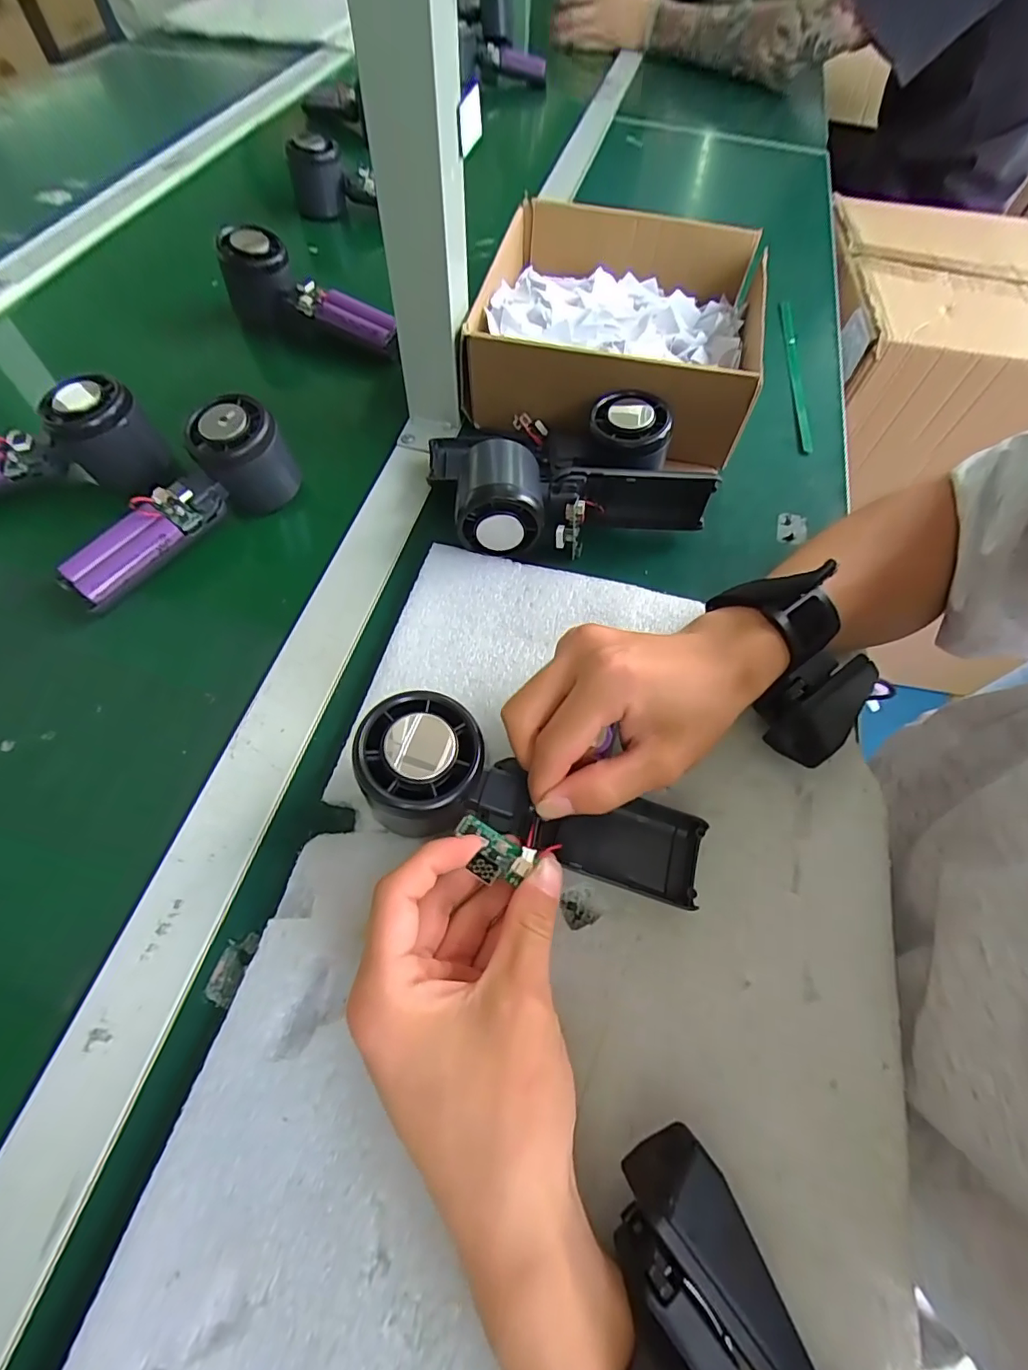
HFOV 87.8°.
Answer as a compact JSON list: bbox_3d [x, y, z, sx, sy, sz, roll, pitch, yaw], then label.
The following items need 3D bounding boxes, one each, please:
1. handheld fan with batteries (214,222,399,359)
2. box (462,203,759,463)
[{"bbox_3d":[-0.169,-0.330,0.447,0.162,0.052,0.046,24,63,11],"label":"handheld fan with batteries"},{"bbox_3d":[0.085,-0.291,0.432,0.205,0.078,0.259,11,61,4],"label":"box"}]

